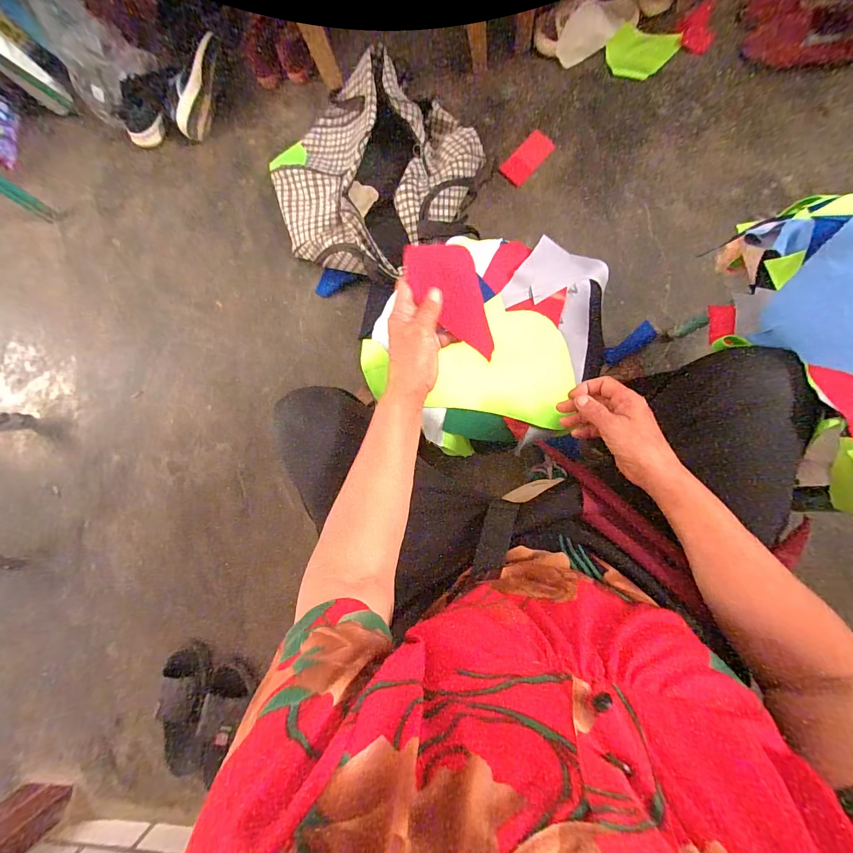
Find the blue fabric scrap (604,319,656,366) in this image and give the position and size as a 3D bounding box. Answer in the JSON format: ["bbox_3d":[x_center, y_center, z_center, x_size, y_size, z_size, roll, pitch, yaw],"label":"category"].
[{"bbox_3d":[0.468,-0.190,0.895,0.120,0.008,0.044,-37,66,19],"label":"blue fabric scrap"}]

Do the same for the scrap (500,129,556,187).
[{"bbox_3d":[0.246,-0.654,0.942,0.065,0.007,0.134,43,91,9],"label":"scrap"}]

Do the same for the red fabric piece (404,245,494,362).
[{"bbox_3d":[0.030,-0.142,0.444,0.074,0.010,0.138,-22,101,-7],"label":"red fabric piece"}]

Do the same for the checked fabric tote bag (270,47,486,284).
[{"bbox_3d":[-0.123,-0.607,0.942,0.504,0.117,0.478,-26,82,4],"label":"checked fabric tote bag"}]

